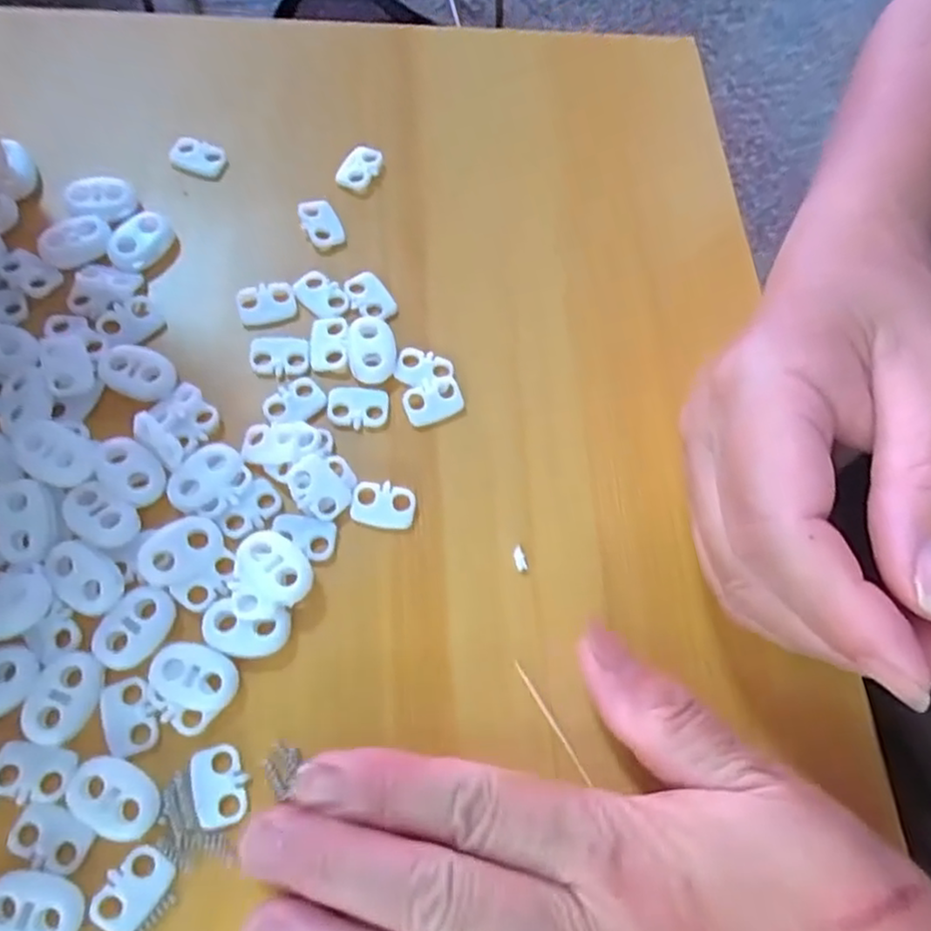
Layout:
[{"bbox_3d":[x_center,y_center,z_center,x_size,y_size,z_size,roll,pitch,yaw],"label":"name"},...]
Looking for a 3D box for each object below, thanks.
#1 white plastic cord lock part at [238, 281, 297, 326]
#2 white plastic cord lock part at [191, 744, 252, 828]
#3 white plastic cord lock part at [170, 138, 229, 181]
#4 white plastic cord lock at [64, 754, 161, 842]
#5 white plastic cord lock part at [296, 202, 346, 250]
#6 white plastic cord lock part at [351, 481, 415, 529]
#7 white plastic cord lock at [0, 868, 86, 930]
[{"bbox_3d":[-0.064,-0.052,0.220,0.018,0.004,0.012,-14,71,-12],"label":"white plastic cord lock part"},{"bbox_3d":[-0.061,0.078,0.169,0.013,0.004,0.018,-16,72,-13],"label":"white plastic cord lock part"},{"bbox_3d":[-0.094,-0.107,0.241,0.019,0.005,0.013,18,68,0],"label":"white plastic cord lock part"},{"bbox_3d":[-0.085,0.080,0.166,0.022,0.005,0.015,24,68,3],"label":"white plastic cord lock"},{"bbox_3d":[-0.049,-0.082,0.234,0.013,0.005,0.017,-12,71,-11],"label":"white plastic cord lock part"},{"bbox_3d":[-0.024,0.011,0.200,0.018,0.004,0.013,7,68,-4],"label":"white plastic cord lock part"},{"bbox_3d":[-0.098,0.101,0.156,0.021,0.005,0.015,20,68,1],"label":"white plastic cord lock"}]

